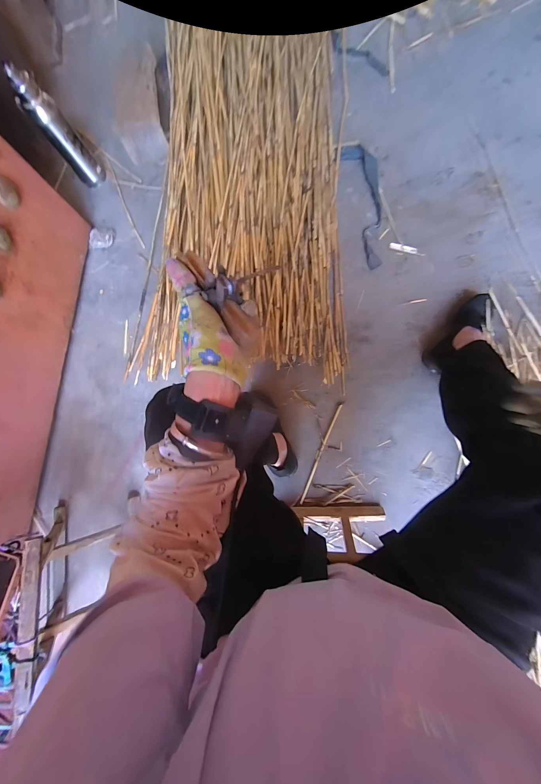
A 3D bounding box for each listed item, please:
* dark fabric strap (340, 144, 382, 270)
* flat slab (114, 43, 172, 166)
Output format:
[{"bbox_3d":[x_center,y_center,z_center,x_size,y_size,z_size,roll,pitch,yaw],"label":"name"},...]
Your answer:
[{"bbox_3d":[0.290,-0.568,0.827,0.099,0.008,0.407,-7,81,4],"label":"dark fabric strap"},{"bbox_3d":[-0.397,-0.941,0.888,0.147,0.132,0.353,-4,82,5],"label":"flat slab"}]

